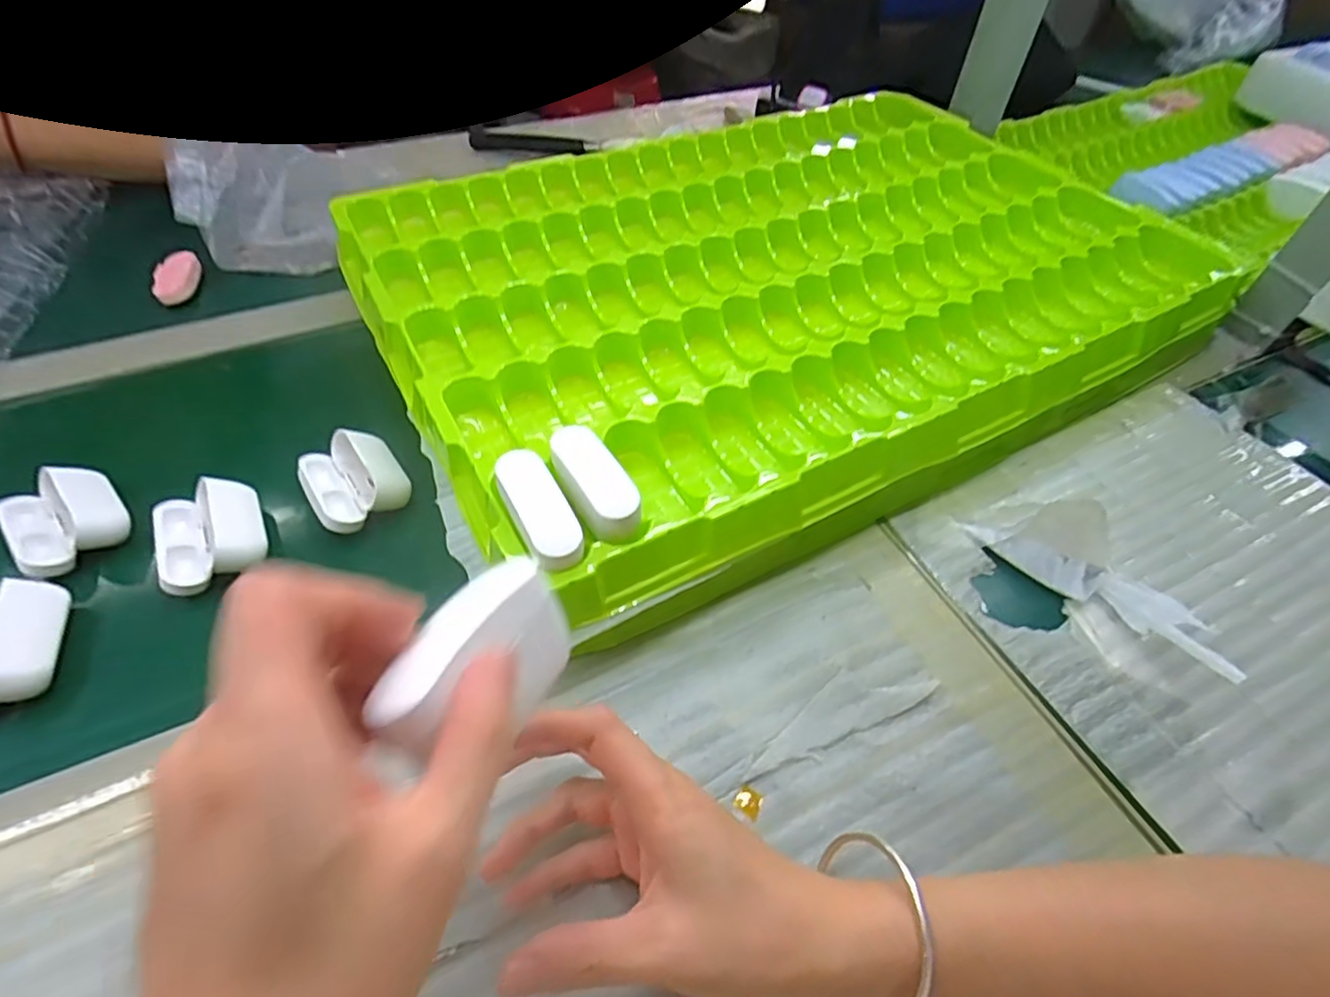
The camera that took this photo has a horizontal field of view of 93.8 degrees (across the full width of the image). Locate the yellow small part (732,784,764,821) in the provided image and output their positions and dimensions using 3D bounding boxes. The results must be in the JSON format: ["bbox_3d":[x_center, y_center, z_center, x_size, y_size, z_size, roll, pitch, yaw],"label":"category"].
[{"bbox_3d":[0.037,0.133,0.274,0.012,0.004,0.011,33,55,22],"label":"yellow small part"}]

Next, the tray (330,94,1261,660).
[{"bbox_3d":[0.097,-0.167,0.483,0.592,0.072,0.397,-24,55,-22],"label":"tray"}]

